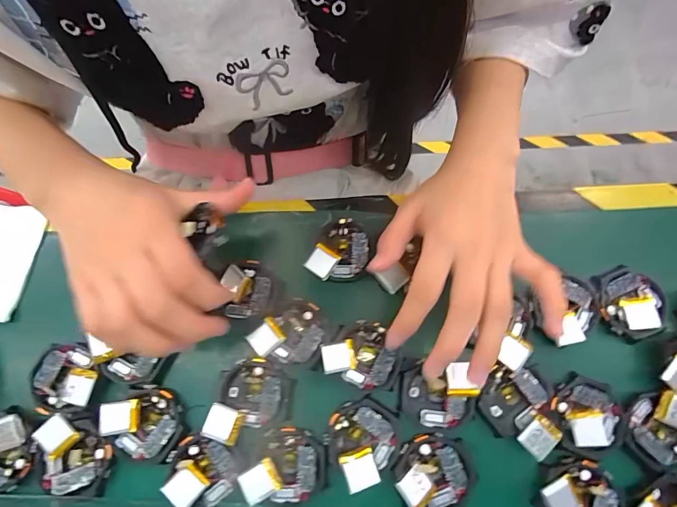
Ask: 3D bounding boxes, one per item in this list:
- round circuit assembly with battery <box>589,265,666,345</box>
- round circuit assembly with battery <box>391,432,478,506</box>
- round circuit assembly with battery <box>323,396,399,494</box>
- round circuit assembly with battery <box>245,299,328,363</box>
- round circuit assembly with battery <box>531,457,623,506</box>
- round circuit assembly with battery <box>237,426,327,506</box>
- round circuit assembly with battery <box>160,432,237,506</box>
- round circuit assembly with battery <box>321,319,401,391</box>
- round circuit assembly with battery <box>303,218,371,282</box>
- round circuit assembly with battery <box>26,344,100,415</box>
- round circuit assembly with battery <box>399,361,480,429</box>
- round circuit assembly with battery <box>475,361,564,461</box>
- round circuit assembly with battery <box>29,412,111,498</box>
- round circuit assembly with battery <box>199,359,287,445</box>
[{"bbox_3d":[0.221,0.038,0.284,0.049,0.012,0.053,0,75,1],"label":"round circuit assembly with battery"},{"bbox_3d":[0.065,0.149,0.252,0.054,0.009,0.048,15,76,5],"label":"round circuit assembly with battery"},{"bbox_3d":[0.015,0.128,0.258,0.047,0.010,0.053,33,78,9],"label":"round circuit assembly with battery"},{"bbox_3d":[-0.034,0.059,0.277,0.041,0.015,0.051,43,80,11],"label":"round circuit assembly with battery"},{"bbox_3d":[0.160,0.161,0.245,0.050,0.010,0.047,0,75,1],"label":"round circuit assembly with battery"},{"bbox_3d":[-0.037,0.145,0.256,0.054,0.015,0.045,0,75,1],"label":"round circuit assembly with battery"},{"bbox_3d":[-0.093,0.147,0.252,0.045,0.017,0.040,39,79,10],"label":"round circuit assembly with battery"},{"bbox_3d":[0.018,0.073,0.272,0.055,0.011,0.045,21,77,6],"label":"round circuit assembly with battery"},{"bbox_3d":[0.002,-0.001,0.293,0.041,0.012,0.049,24,77,7],"label":"round circuit assembly with battery"},{"bbox_3d":[-0.196,0.089,0.268,0.047,0.010,0.046,0,75,1],"label":"round circuit assembly with battery"},{"bbox_3d":[0.071,0.101,0.266,0.051,0.020,0.043,1,75,1],"label":"round circuit assembly with battery"},{"bbox_3d":[0.128,0.108,0.264,0.053,0.017,0.047,35,79,9],"label":"round circuit assembly with battery"},{"bbox_3d":[-0.183,0.137,0.256,0.051,0.009,0.049,0,75,1],"label":"round circuit assembly with battery"},{"bbox_3d":[-0.062,0.105,0.263,0.048,0.009,0.056,17,76,5],"label":"round circuit assembly with battery"}]

